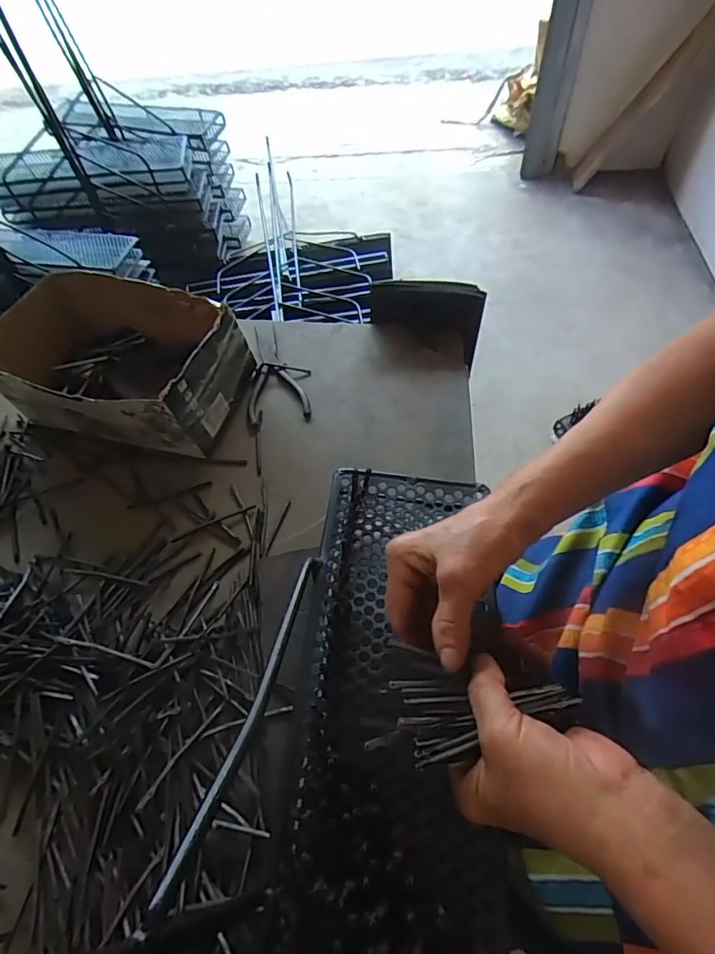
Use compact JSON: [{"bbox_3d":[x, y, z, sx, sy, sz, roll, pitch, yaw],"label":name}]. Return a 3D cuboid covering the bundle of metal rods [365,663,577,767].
[{"bbox_3d":[0.068,0.138,0.288,0.120,0.017,0.054,-7,56,1],"label":"bundle of metal rods"}]

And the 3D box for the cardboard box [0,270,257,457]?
[{"bbox_3d":[-0.309,-0.144,0.609,0.311,0.114,0.182,16,58,14],"label":"cardboard box"}]

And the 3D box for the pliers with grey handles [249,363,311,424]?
[{"bbox_3d":[-0.102,-0.114,0.634,0.078,0.013,0.099,-5,56,1],"label":"pliers with grey handles"}]

